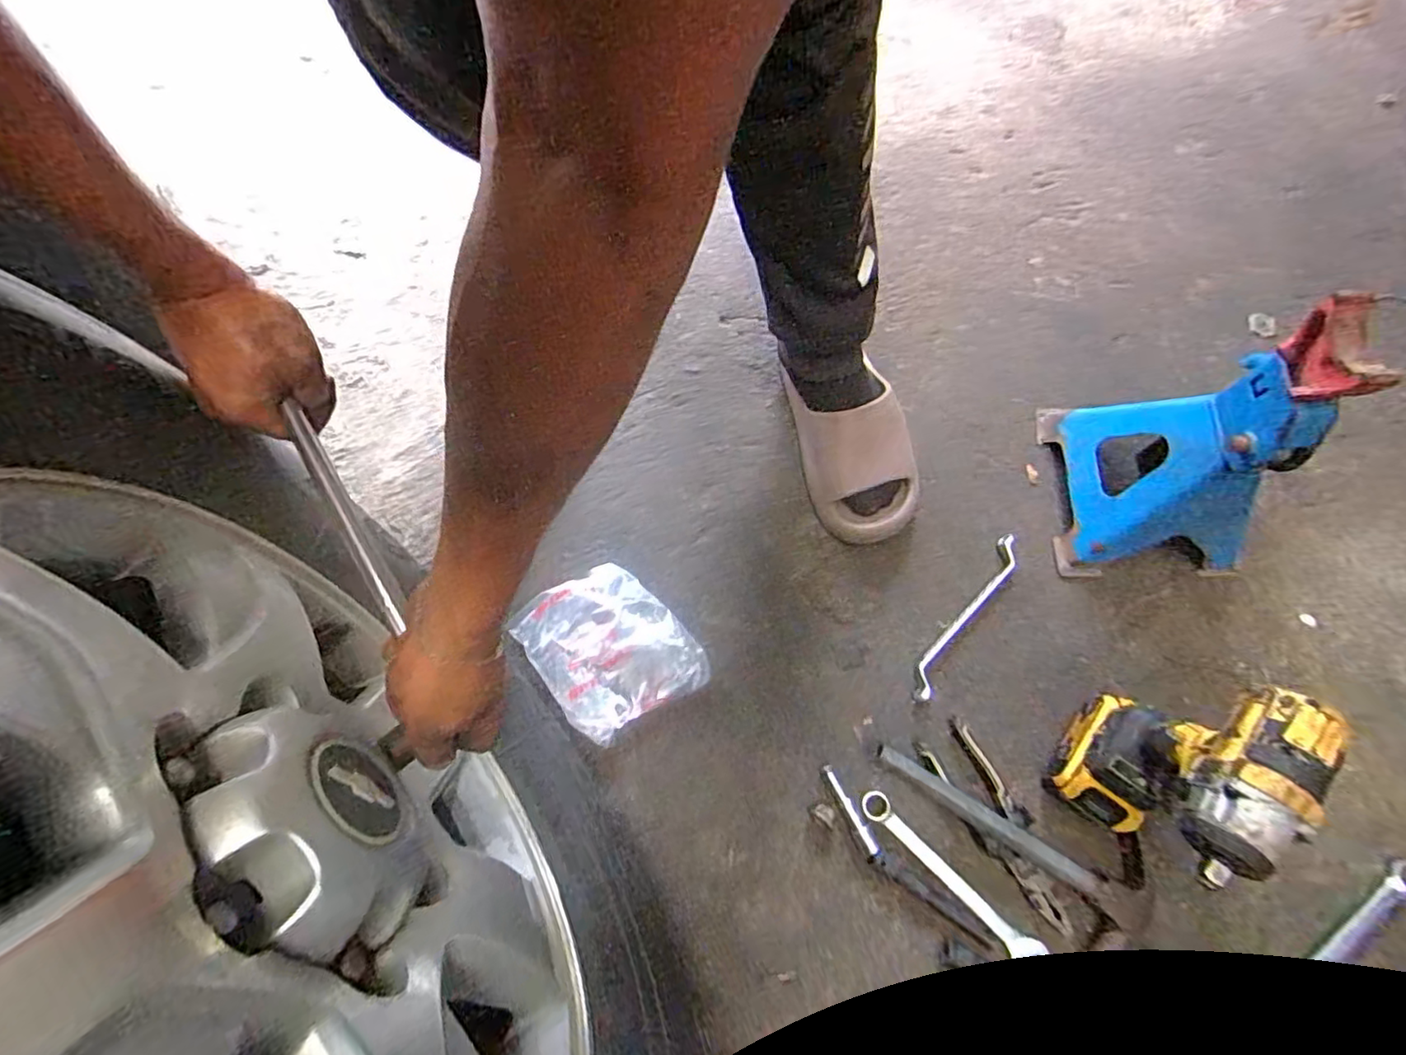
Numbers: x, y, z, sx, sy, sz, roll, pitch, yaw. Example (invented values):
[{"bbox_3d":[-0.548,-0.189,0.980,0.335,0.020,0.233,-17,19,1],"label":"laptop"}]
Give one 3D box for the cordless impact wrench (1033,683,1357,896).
[{"bbox_3d":[0.389,0.210,0.521,0.073,0.256,0.135,27,77,9],"label":"cordless impact wrench"}]

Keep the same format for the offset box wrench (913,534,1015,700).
[{"bbox_3d":[0.285,0.095,0.665,0.027,0.016,0.205,35,78,11],"label":"offset box wrench"}]

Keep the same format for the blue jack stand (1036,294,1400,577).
[{"bbox_3d":[0.476,-0.079,0.568,0.169,0.277,0.189,-1,74,2],"label":"blue jack stand"}]

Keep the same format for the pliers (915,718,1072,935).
[{"bbox_3d":[0.294,0.293,0.603,0.060,0.014,0.204,-31,75,-6],"label":"pliers"}]

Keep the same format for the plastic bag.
[{"bbox_3d":[-0.103,0.131,0.678,0.150,0.023,0.177,-36,76,-8],"label":"plastic bag"}]

